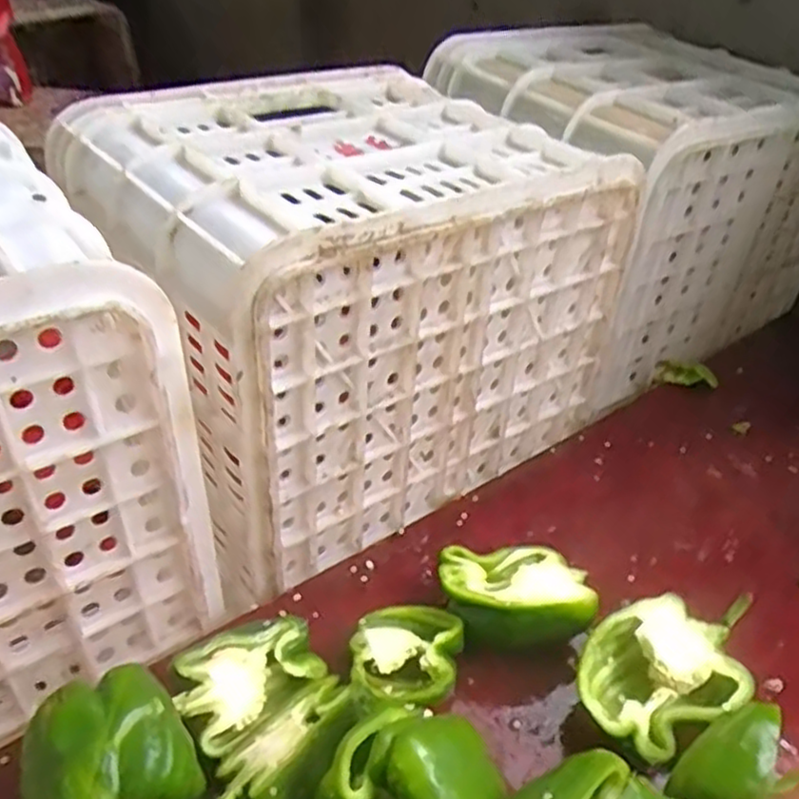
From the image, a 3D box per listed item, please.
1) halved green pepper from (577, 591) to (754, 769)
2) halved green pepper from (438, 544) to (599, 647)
[{"bbox_3d":[0.152,0.156,0.420,0.110,0.048,0.069,-21,38,-23],"label":"halved green pepper"},{"bbox_3d":[0.072,0.124,0.467,0.087,0.055,0.070,-4,36,-10],"label":"halved green pepper"}]

